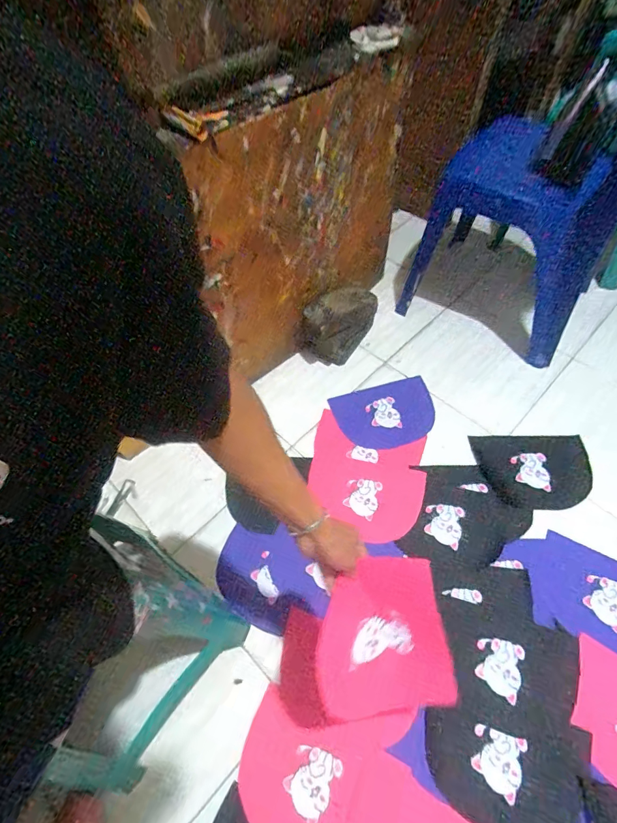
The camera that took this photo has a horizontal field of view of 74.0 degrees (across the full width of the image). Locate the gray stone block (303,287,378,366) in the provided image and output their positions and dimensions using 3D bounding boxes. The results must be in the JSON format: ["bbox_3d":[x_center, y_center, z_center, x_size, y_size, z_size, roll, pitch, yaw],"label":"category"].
[{"bbox_3d":[0.096,-0.232,1.199,0.209,0.209,0.101,-23,59,-14],"label":"gray stone block"}]

